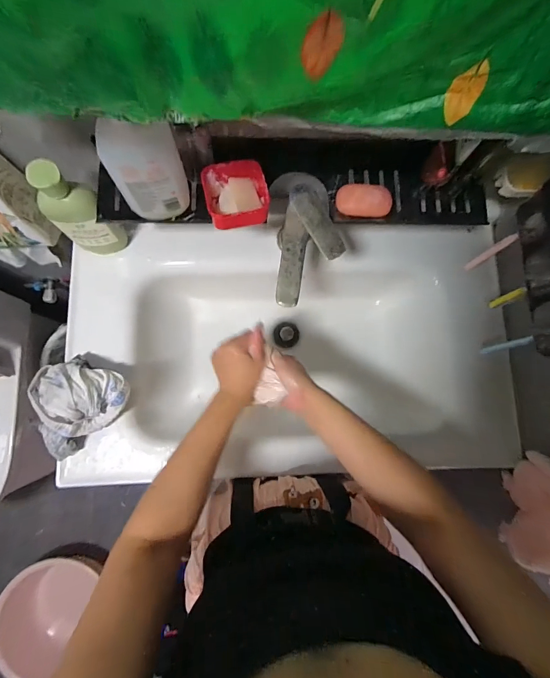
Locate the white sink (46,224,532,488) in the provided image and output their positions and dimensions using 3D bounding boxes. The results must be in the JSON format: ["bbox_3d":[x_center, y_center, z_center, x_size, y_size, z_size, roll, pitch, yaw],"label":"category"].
[{"bbox_3d":[0.031,0.007,0.709,0.796,0.178,0.484,-1,82,-4],"label":"white sink"}]

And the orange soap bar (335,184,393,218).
[{"bbox_3d":[0.133,-0.206,0.514,0.078,0.020,0.048,2,81,-3],"label":"orange soap bar"}]

